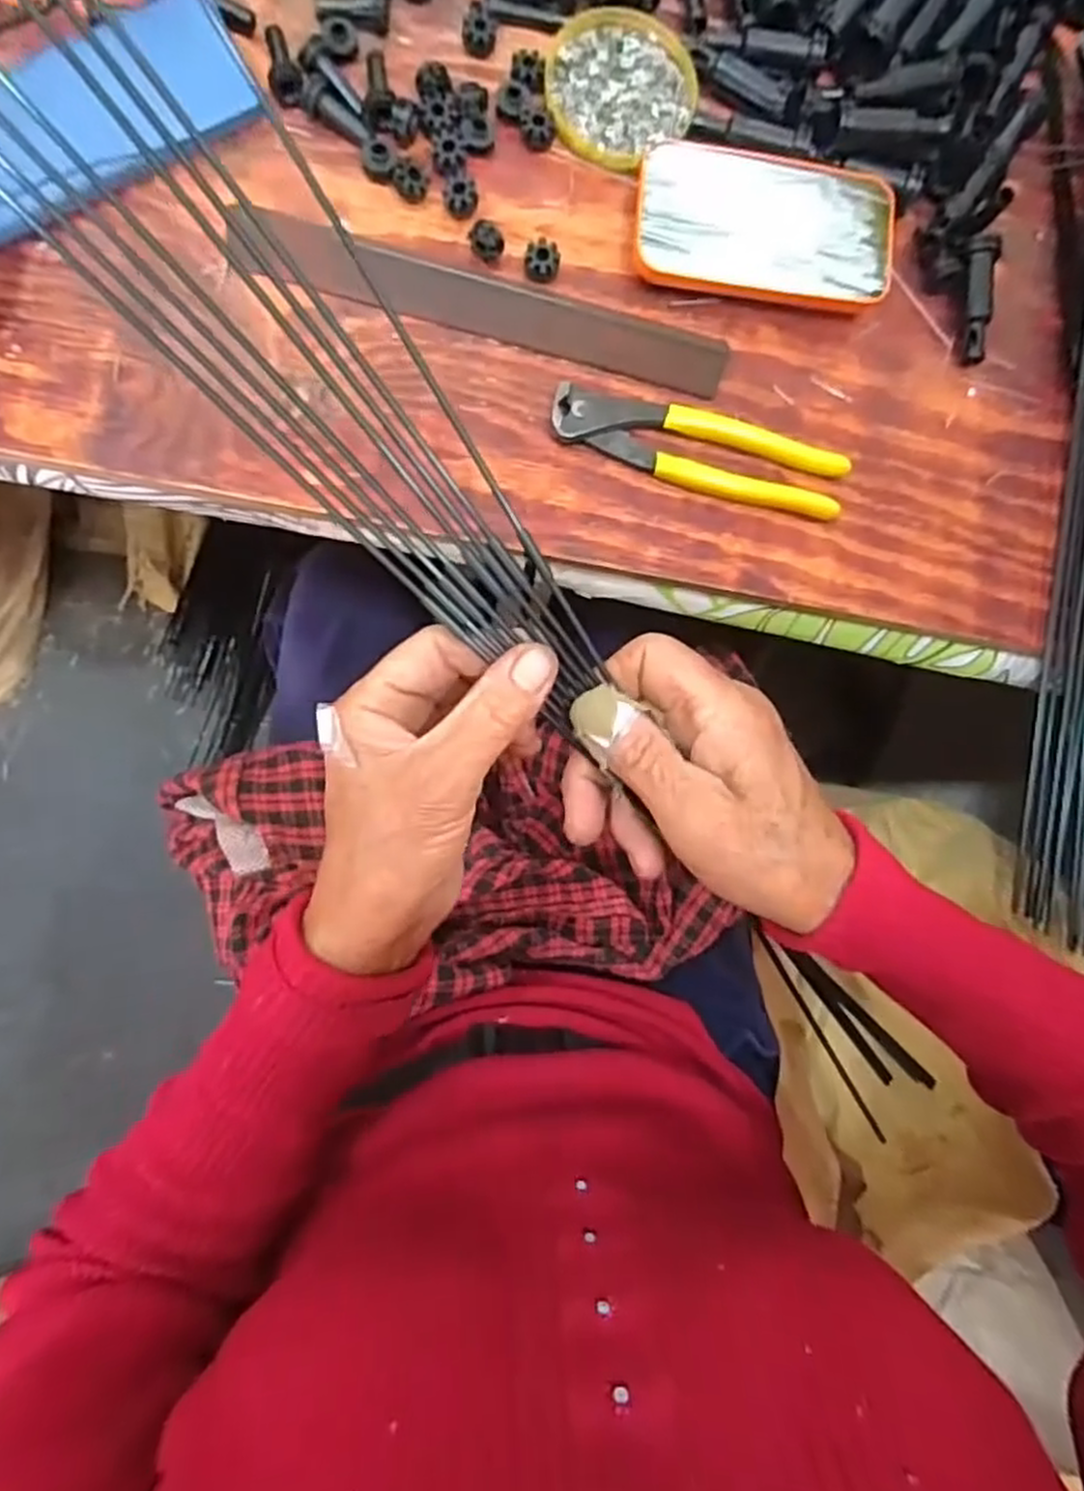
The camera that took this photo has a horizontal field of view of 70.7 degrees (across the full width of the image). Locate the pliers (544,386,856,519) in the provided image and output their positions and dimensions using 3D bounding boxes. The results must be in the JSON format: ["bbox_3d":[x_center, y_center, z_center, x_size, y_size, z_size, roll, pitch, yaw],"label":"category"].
[{"bbox_3d":[0.087,-0.162,0.418,0.165,0.011,0.044,13,85,-7],"label":"pliers"}]

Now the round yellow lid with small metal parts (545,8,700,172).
[{"bbox_3d":[0.044,-0.369,0.427,0.083,0.007,0.085,0,86,-8],"label":"round yellow lid with small metal parts"}]

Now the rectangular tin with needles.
[{"bbox_3d":[0.125,-0.293,0.429,0.142,0.019,0.083,5,86,-7],"label":"rectangular tin with needles"}]

